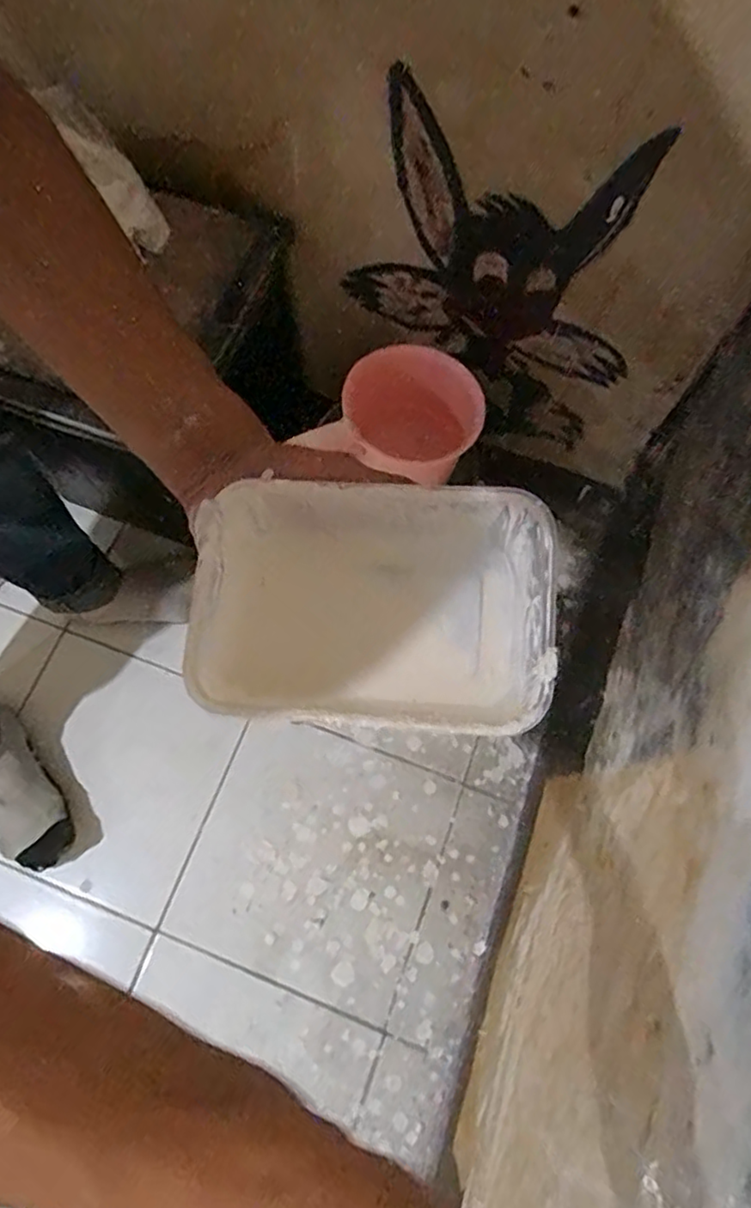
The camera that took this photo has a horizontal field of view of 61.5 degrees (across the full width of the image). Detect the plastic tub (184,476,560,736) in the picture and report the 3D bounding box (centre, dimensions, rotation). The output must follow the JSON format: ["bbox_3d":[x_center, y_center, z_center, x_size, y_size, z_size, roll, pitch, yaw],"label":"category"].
[{"bbox_3d":[-0.005,0.007,0.319,0.170,0.077,0.113,6,67,0],"label":"plastic tub"}]

